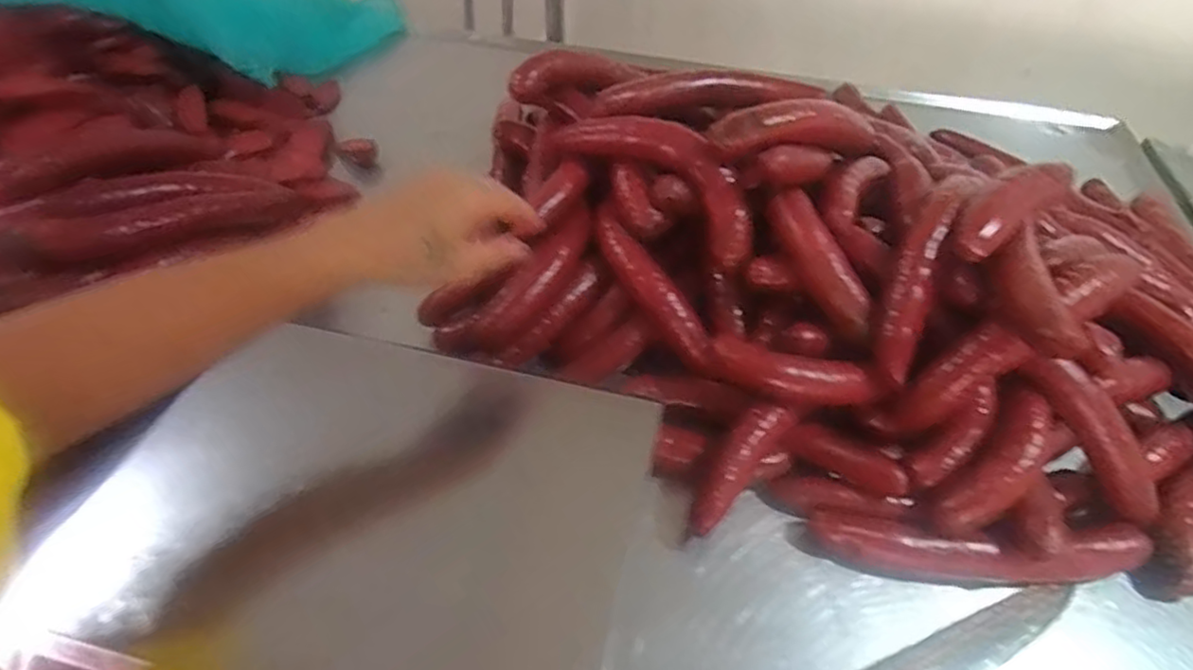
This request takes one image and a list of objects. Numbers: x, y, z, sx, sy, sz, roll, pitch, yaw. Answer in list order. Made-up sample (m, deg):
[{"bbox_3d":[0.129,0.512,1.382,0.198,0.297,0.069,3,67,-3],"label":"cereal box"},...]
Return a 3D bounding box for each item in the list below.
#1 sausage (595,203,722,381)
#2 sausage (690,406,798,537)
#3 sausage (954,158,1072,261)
[{"bbox_3d":[0.055,-0.040,0.593,0.030,0.034,0.191,-30,77,-24],"label":"sausage"},{"bbox_3d":[0.116,0.107,0.516,0.033,0.046,0.125,34,71,23],"label":"sausage"},{"bbox_3d":[0.335,-0.104,0.510,0.127,0.033,0.040,-30,58,-25],"label":"sausage"}]

